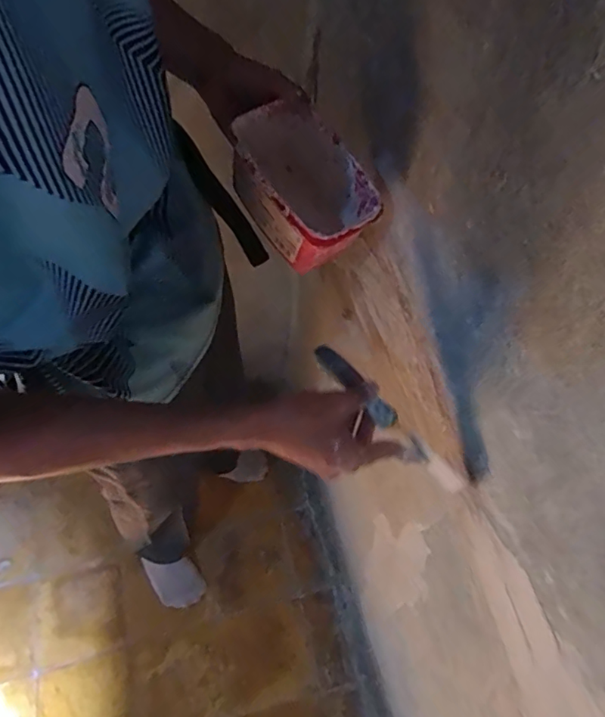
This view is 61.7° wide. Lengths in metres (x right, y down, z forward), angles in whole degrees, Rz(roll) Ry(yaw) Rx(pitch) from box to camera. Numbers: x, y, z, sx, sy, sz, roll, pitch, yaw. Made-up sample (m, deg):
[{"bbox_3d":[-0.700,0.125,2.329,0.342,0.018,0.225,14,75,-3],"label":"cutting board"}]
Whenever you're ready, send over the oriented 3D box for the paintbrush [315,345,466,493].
[{"bbox_3d":[0.080,0.057,0.499,0.025,0.025,0.193,-38,75,-22],"label":"paintbrush"}]

